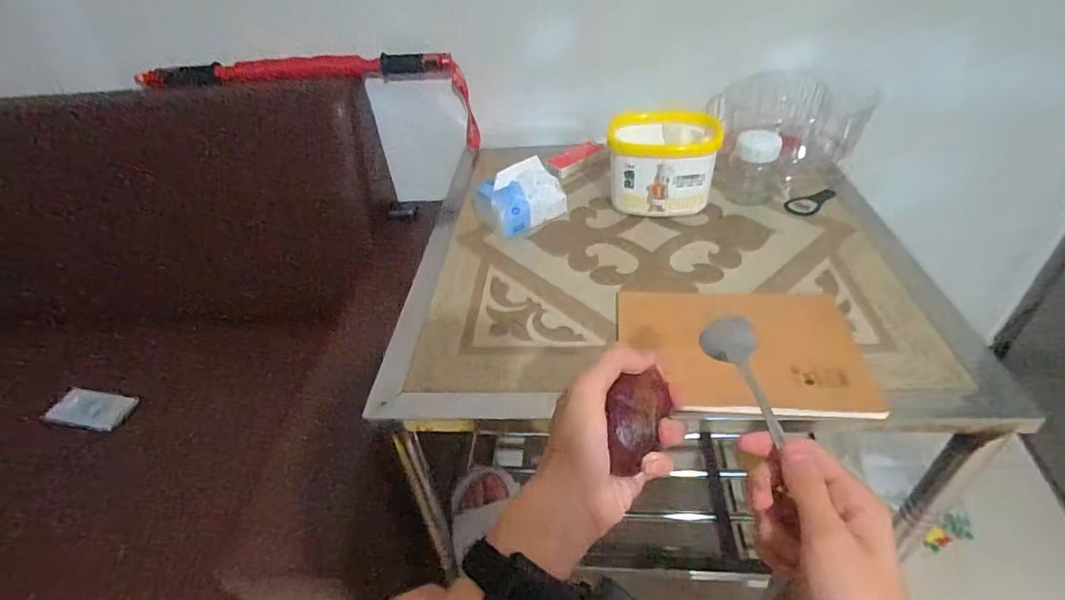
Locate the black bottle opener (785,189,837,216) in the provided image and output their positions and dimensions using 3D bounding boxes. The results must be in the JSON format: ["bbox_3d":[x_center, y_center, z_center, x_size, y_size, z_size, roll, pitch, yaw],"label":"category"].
[{"bbox_3d":[0.428,-0.154,0.816,0.097,0.005,0.045,-32,46,-28],"label":"black bottle opener"}]

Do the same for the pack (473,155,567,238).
[{"bbox_3d":[-0.019,-0.157,0.799,0.131,0.061,0.093,-17,41,-13],"label":"pack"}]

